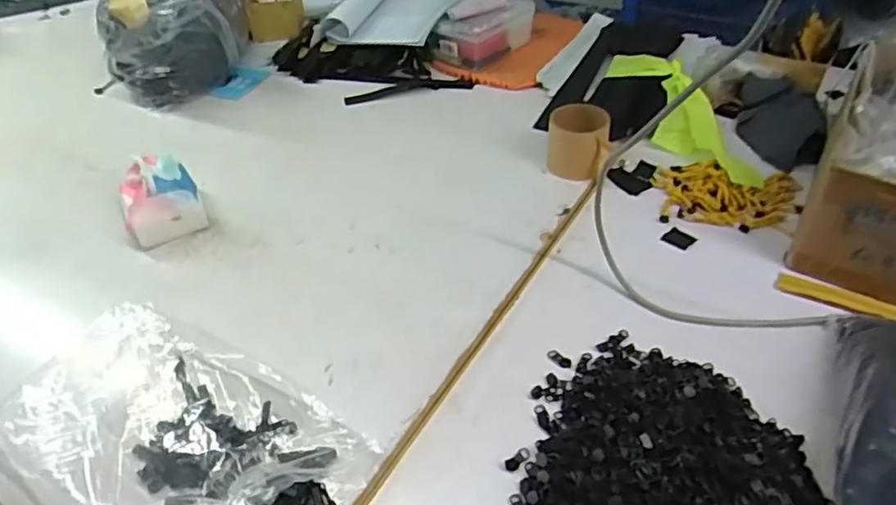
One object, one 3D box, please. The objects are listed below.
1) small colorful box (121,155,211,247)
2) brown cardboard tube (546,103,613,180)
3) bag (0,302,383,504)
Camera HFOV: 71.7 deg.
[{"bbox_3d":[-0.393,-0.077,0.842,0.102,0.079,0.121,-25,47,-22],"label":"small colorful box"},{"bbox_3d":[0.184,-0.152,0.877,0.086,0.086,0.075,5,44,9],"label":"brown cardboard tube"},{"bbox_3d":[-0.255,0.177,0.573,0.342,0.054,0.220,17,47,21],"label":"bag"}]

